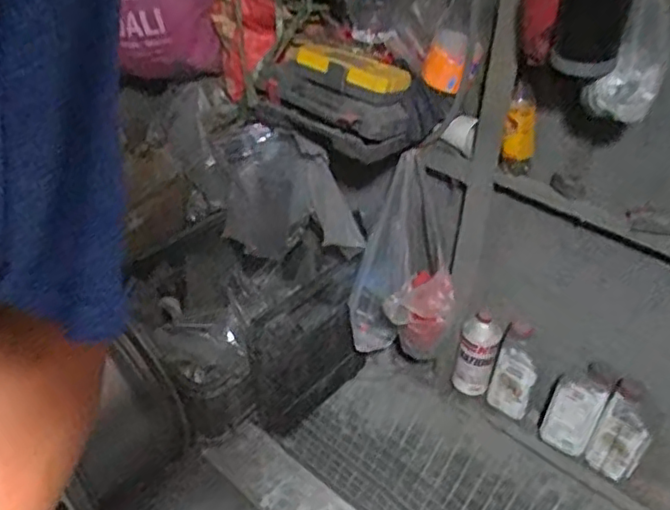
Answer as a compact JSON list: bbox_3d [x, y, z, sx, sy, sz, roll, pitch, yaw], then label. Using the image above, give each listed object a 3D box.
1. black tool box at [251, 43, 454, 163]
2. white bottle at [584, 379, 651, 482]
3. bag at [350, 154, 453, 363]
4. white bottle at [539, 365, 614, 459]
[{"bbox_3d":[0.017,-0.267,1.129,0.325,0.137,0.154,19,42,19],"label":"black tool box"},{"bbox_3d":[0.539,0.346,1.225,0.090,0.197,0.048,30,46,30],"label":"white bottle"},{"bbox_3d":[0.133,0.037,1.267,0.191,0.356,0.200,3,39,1],"label":"bag"},{"bbox_3d":[0.472,0.312,1.286,0.094,0.198,0.059,23,43,24],"label":"white bottle"}]

